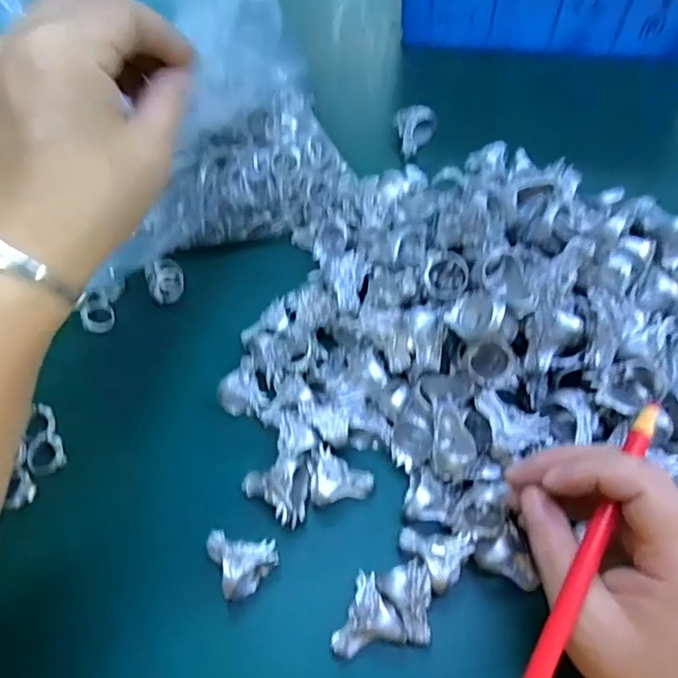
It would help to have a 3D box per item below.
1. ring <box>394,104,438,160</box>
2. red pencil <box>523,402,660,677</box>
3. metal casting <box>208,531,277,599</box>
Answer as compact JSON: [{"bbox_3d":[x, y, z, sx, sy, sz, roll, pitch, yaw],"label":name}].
[{"bbox_3d":[0.063,-0.171,0.468,0.034,0.024,0.038,2,60,5],"label":"ring"},{"bbox_3d":[0.093,0.100,0.223,0.010,0.010,0.167,26,77,17],"label":"red pencil"},{"bbox_3d":[-0.051,0.116,0.305,0.032,0.021,0.036,-27,62,-12],"label":"metal casting"}]

